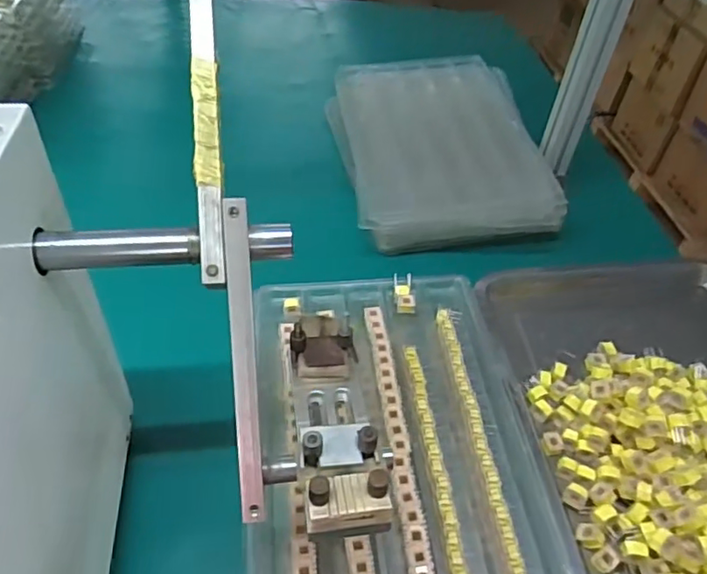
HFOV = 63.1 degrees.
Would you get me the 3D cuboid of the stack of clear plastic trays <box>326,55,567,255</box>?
[{"bbox_3d":[0.100,-0.179,0.712,0.218,0.072,0.312,-3,48,-8],"label":"stack of clear plastic trays"}]

